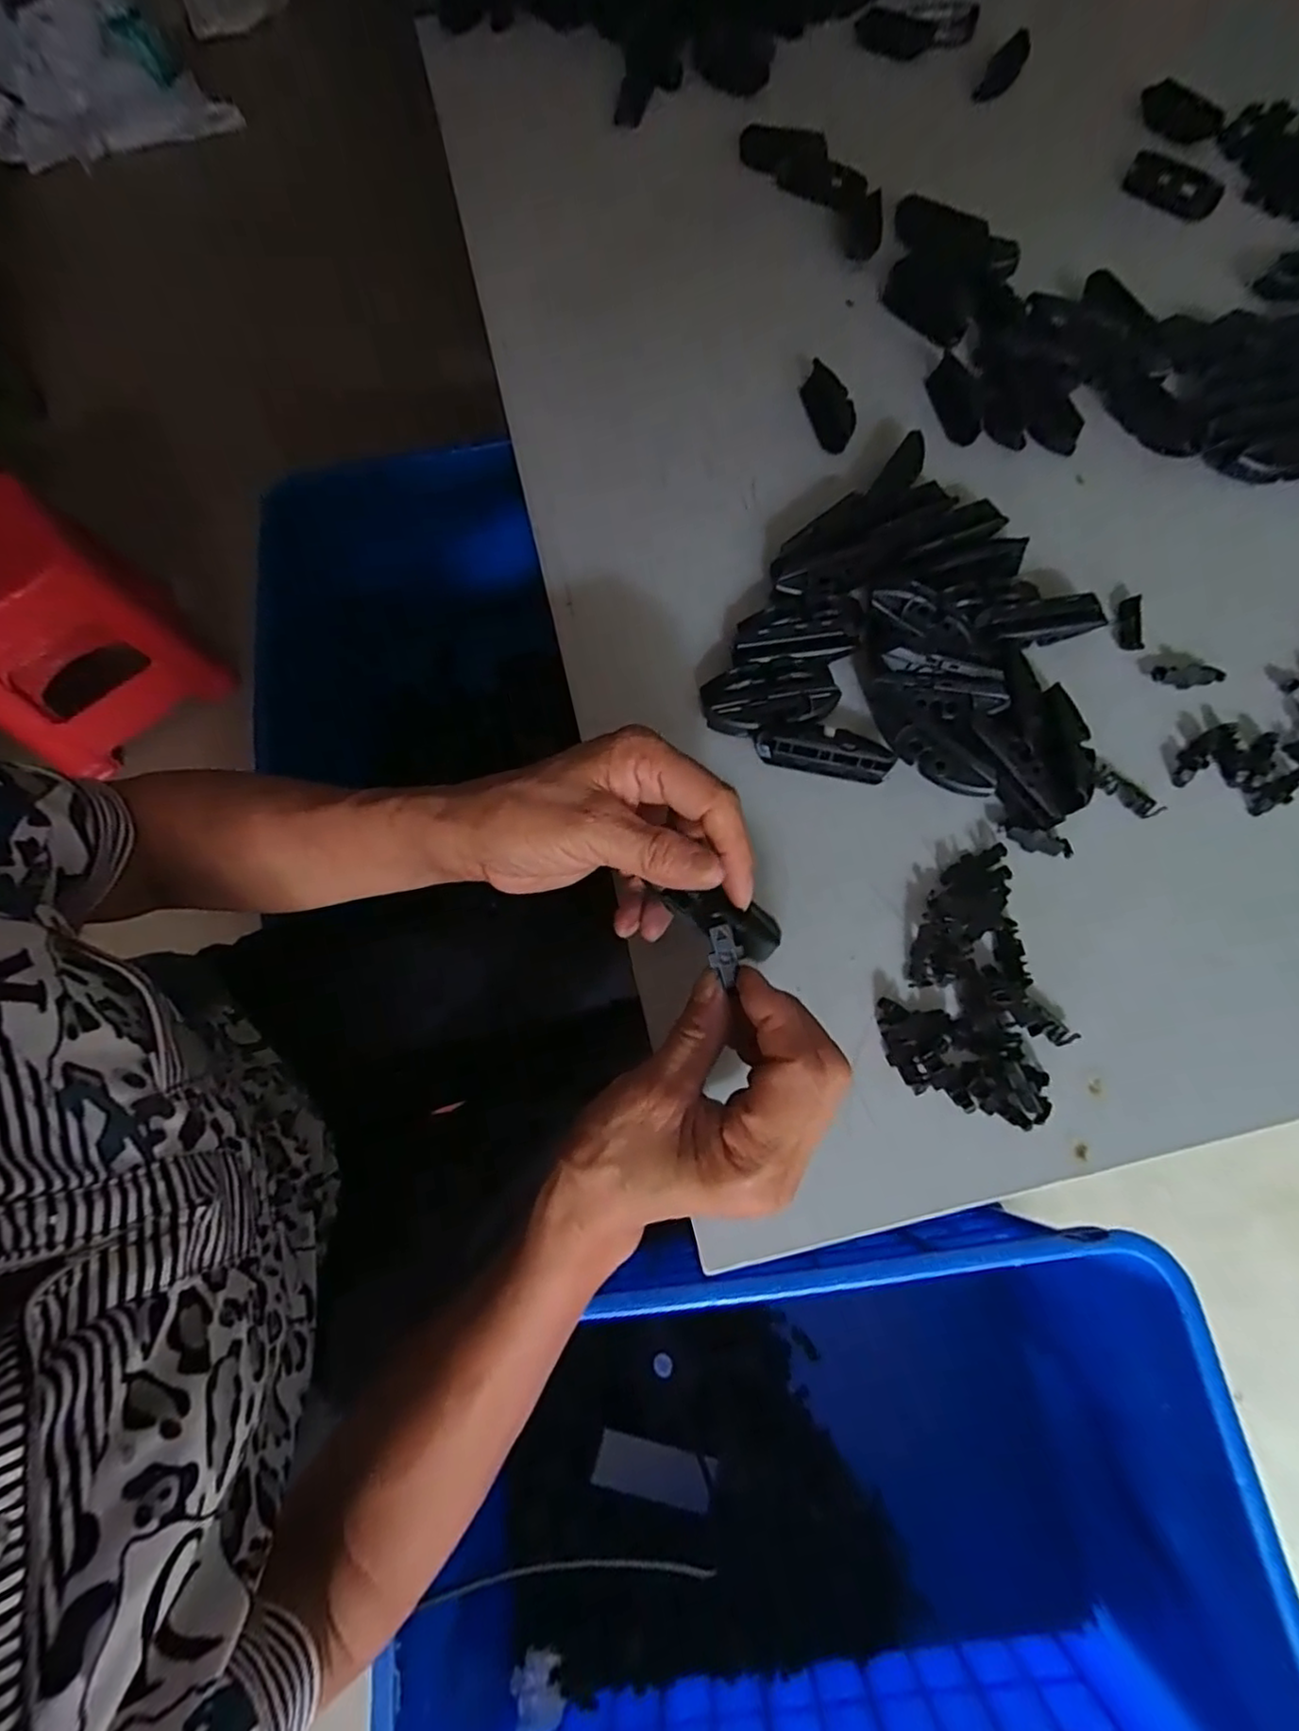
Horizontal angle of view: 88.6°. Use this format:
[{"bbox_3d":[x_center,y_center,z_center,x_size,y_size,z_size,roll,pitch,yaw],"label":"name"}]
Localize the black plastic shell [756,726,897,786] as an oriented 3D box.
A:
[{"bbox_3d":[0.094,-0.063,0.354,0.070,0.020,0.021,12,74,7],"label":"black plastic shell"}]

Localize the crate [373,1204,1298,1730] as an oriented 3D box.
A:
[{"bbox_3d":[0.132,0.538,0.557,0.611,0.298,0.402,-7,73,2],"label":"crate"}]

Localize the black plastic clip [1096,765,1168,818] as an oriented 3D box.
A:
[{"bbox_3d":[0.247,-0.038,0.343,0.036,0.004,0.014,38,79,14],"label":"black plastic clip"}]

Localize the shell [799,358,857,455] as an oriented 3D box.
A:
[{"bbox_3d":[0.117,-0.303,0.437,0.024,0.012,0.070,-15,72,-1],"label":"shell"}]

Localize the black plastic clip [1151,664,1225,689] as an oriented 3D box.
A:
[{"bbox_3d":[0.296,-0.104,0.364,0.037,0.004,0.013,-1,73,4],"label":"black plastic clip"}]

